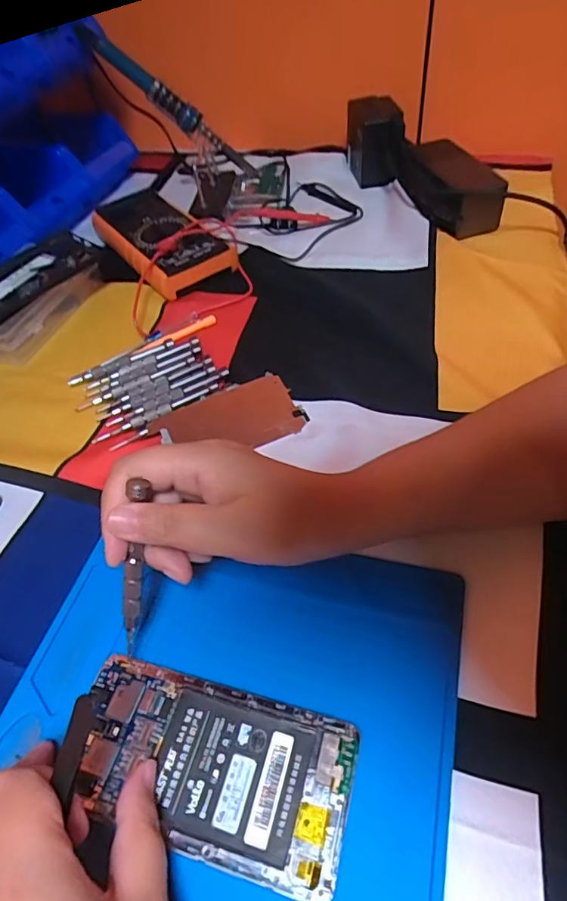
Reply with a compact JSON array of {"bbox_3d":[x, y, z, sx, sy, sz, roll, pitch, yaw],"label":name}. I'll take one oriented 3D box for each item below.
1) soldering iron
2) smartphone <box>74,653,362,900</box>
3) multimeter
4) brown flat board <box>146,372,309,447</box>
[{"bbox_3d":[-0.122,-0.384,0.589,0.225,0.028,0.023,27,42,-30],"label":"soldering iron"},{"bbox_3d":[-0.037,0.150,0.252,0.135,0.005,0.069,11,52,15],"label":"smartphone"},{"bbox_3d":[-0.132,-0.226,0.555,0.084,0.038,0.183,-32,54,-20],"label":"multimeter"},{"bbox_3d":[-0.042,-0.024,0.396,0.107,0.006,0.057,-23,52,-13],"label":"brown flat board"}]

